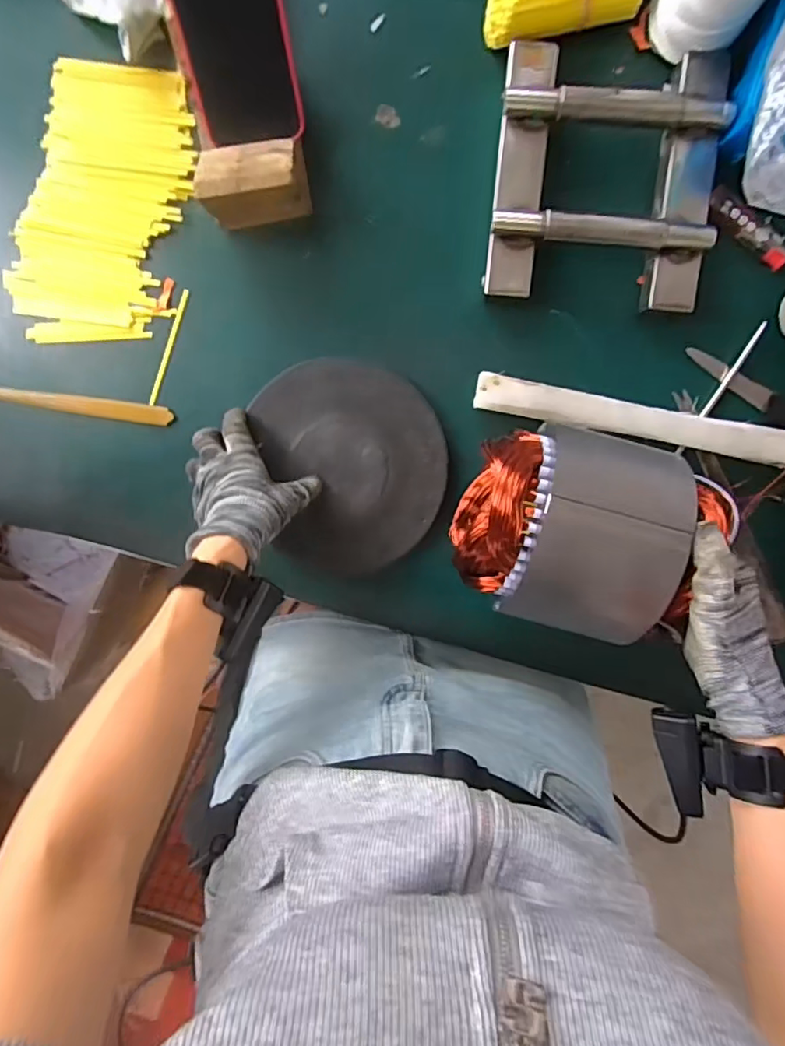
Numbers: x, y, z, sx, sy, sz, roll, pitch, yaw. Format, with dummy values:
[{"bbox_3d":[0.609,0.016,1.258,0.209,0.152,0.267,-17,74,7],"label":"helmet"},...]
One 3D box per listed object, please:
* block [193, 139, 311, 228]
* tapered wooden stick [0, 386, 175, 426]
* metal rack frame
[{"bbox_3d":[-0.117,-0.288,0.471,0.084,0.069,0.059,-3,99,3],"label":"block"},{"bbox_3d":[-0.314,-0.114,0.530,0.209,0.014,0.017,8,99,1],"label":"tapered wooden stick"},{"bbox_3d":[0.177,-0.284,0.467,0.178,0.041,0.192,5,99,2],"label":"metal rack frame"}]

